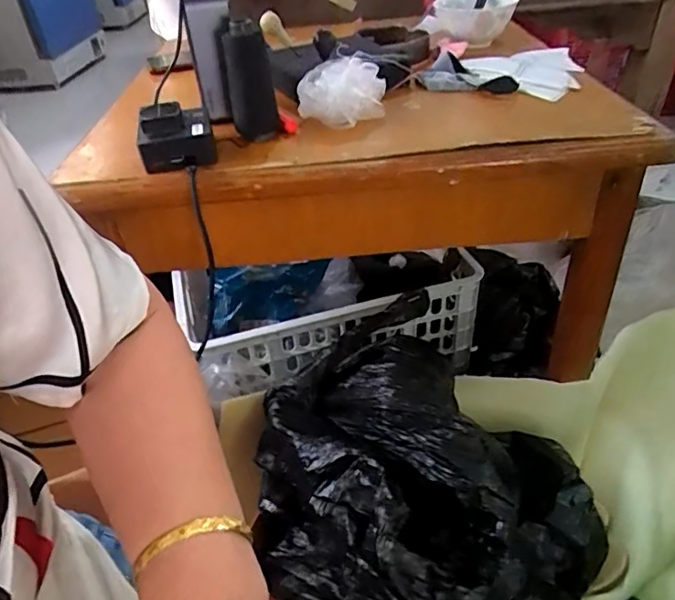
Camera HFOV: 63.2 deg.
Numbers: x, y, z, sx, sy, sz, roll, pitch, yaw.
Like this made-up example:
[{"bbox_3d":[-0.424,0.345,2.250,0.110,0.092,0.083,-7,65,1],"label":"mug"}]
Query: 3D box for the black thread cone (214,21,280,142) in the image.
[{"bbox_3d":[-0.091,-0.226,0.566,0.047,0.109,0.035,-6,39,-1],"label":"black thread cone"}]

